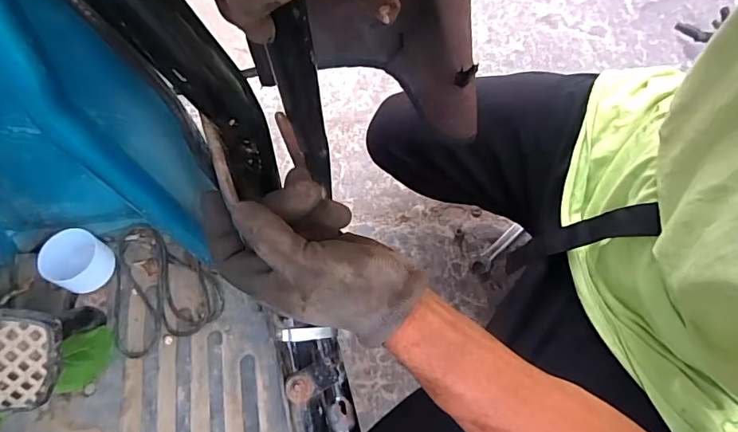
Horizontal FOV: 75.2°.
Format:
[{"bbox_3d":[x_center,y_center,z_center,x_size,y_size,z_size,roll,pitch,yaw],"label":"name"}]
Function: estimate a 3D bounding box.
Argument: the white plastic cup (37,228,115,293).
[{"bbox_3d":[-0.303,0.047,0.500,0.053,0.044,0.056,0,68,0],"label":"white plastic cup"}]

